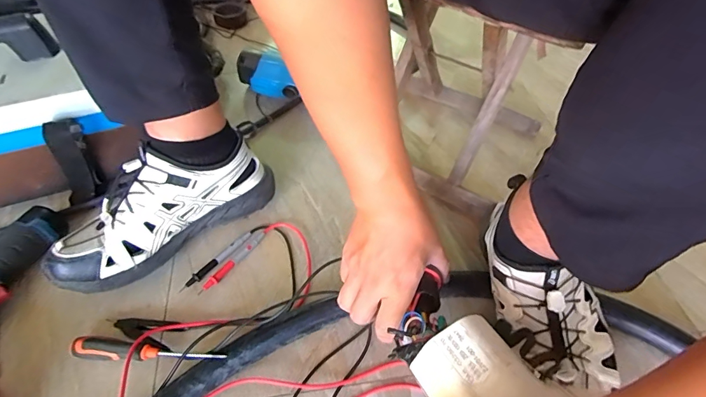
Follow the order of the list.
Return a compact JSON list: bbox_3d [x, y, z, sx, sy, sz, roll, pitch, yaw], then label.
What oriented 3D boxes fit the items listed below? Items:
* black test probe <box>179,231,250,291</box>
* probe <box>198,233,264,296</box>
[{"bbox_3d":[-0.169,0.076,0.521,0.014,0.008,0.107,31,55,22],"label":"black test probe"},{"bbox_3d":[-0.148,0.078,0.520,0.015,0.008,0.107,26,53,19],"label":"probe"}]

